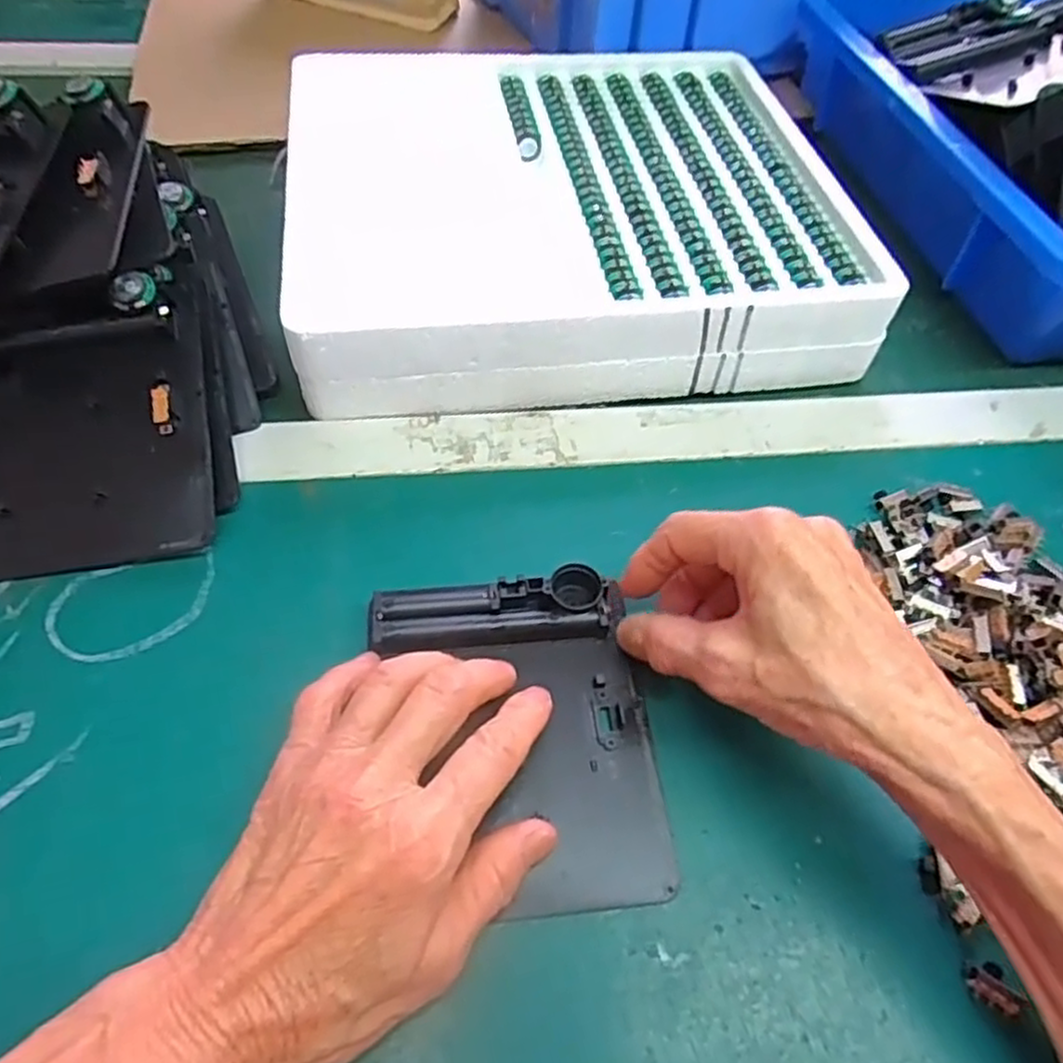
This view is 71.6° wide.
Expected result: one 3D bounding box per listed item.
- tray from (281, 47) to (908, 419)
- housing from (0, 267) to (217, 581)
[{"bbox_3d":[0.017,-0.204,0.467,0.319,0.065,0.296,-6,55,-8],"label":"tray"},{"bbox_3d":[-0.205,-0.046,0.330,0.109,0.020,0.125,-10,78,-4],"label":"housing"}]

